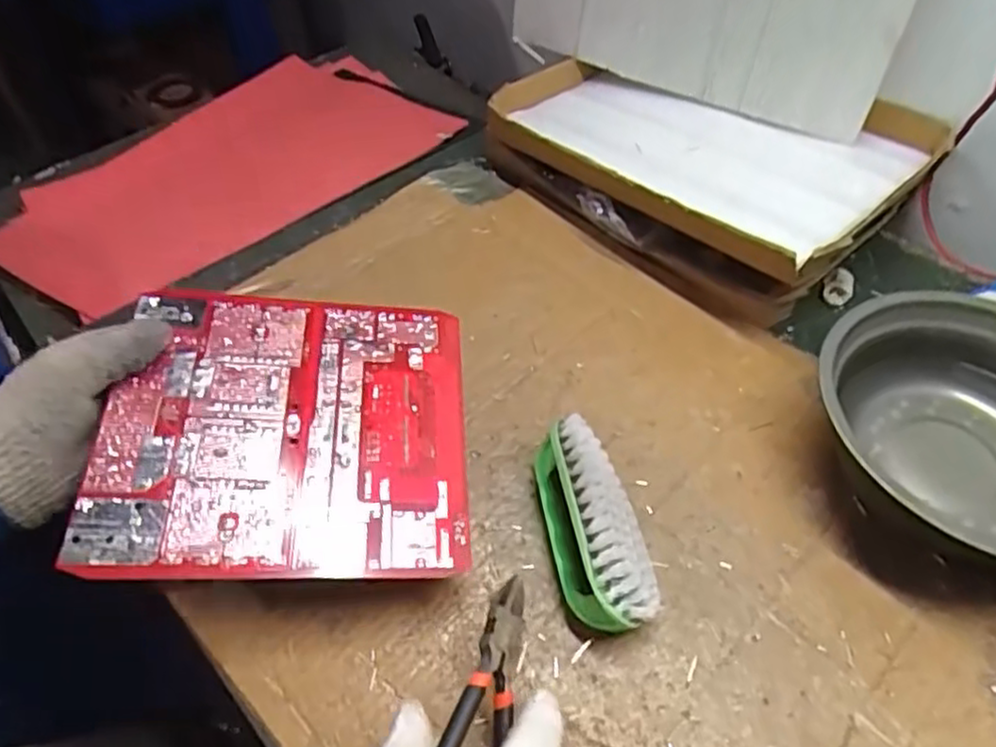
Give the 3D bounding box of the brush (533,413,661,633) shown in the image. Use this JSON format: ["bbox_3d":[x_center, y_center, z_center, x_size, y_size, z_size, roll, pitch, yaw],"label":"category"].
[{"bbox_3d":[0.055,0.084,0.402,0.050,0.050,0.115,-8,50,-6],"label":"brush"}]

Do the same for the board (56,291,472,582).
[{"bbox_3d":[-0.115,0.028,0.405,0.192,0.006,0.176,5,51,-13],"label":"board"}]

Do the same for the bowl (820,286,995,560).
[{"bbox_3d":[0.291,0.038,0.434,0.158,0.066,0.183,-27,55,-21],"label":"bowl"}]

